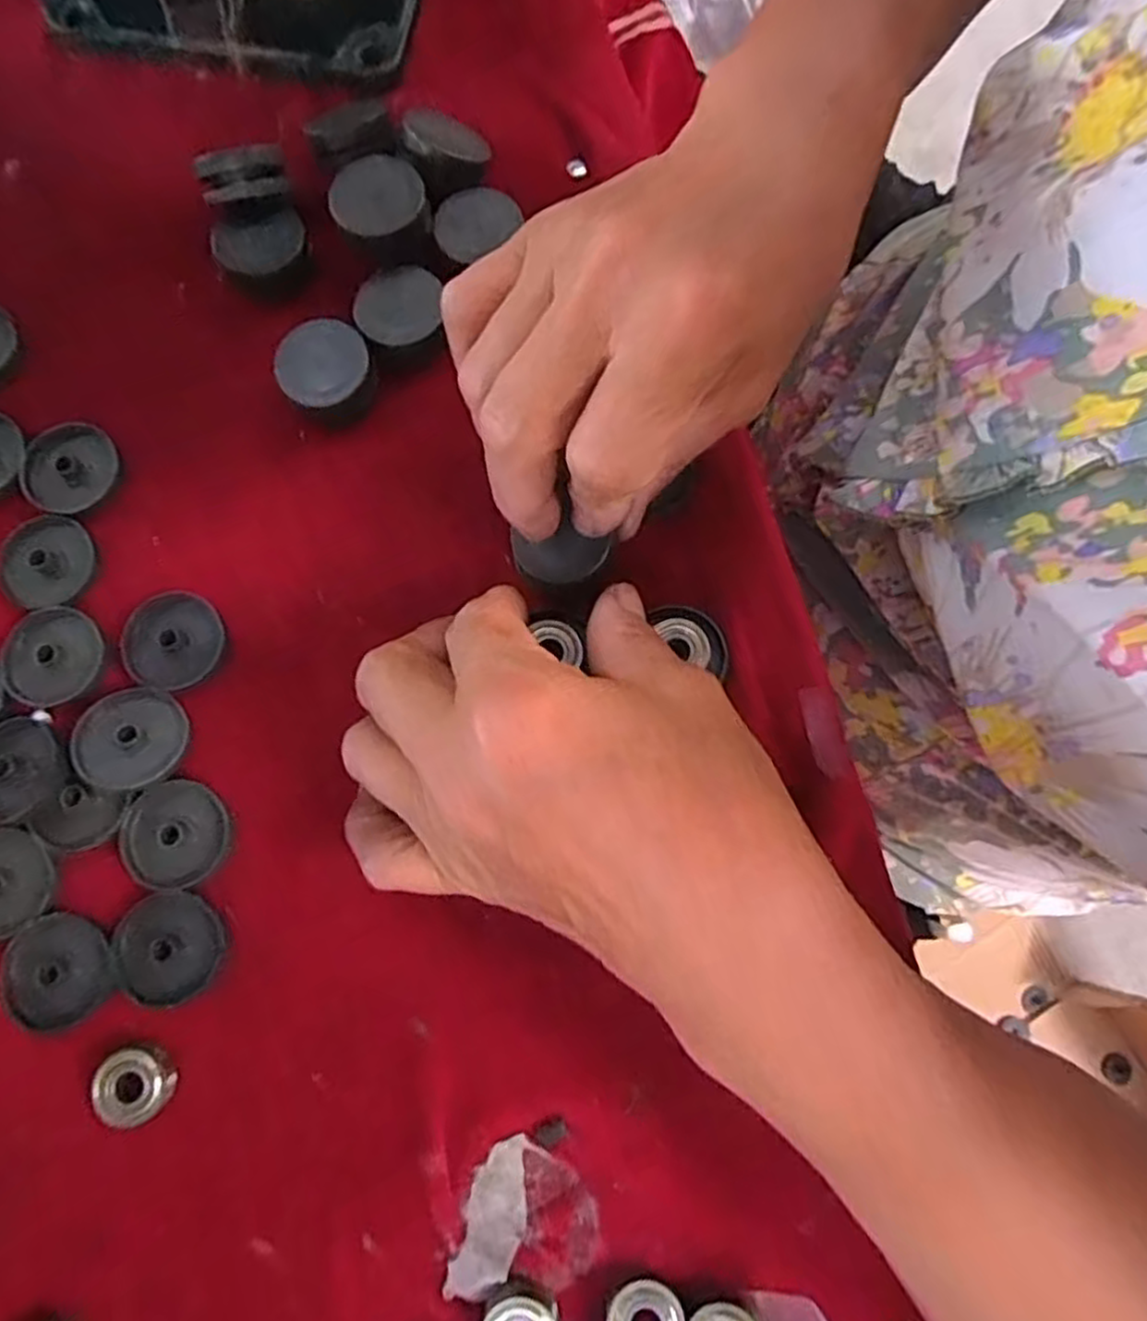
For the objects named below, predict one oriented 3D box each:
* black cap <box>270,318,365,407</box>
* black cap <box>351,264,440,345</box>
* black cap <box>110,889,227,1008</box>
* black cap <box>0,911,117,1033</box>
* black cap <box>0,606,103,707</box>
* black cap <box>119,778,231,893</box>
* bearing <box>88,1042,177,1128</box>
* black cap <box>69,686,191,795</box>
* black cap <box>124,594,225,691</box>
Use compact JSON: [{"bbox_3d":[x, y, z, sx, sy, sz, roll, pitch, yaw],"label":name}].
[{"bbox_3d":[-0.090,-0.106,0.258,0.032,0.010,0.029,-35,81,-7],"label":"black cap"},{"bbox_3d":[-0.064,-0.128,0.260,0.031,0.006,0.026,-9,79,-3],"label":"black cap"},{"bbox_3d":[-0.126,0.089,0.223,0.033,0.004,0.032,0,79,-1],"label":"black cap"},{"bbox_3d":[-0.160,0.095,0.220,0.032,0.004,0.032,0,79,-1],"label":"black cap"},{"bbox_3d":[-0.176,-0.002,0.241,0.033,0.004,0.032,-23,80,-5],"label":"black cap"},{"bbox_3d":[-0.127,0.055,0.229,0.032,0.004,0.033,0,79,-1],"label":"black cap"},{"bbox_3d":[-0.132,0.127,0.215,0.018,0.010,0.021,-25,80,-6],"label":"bearing"},{"bbox_3d":[-0.145,0.025,0.234,0.034,0.005,0.032,0,79,-1],"label":"black cap"},{"bbox_3d":[-0.136,-0.007,0.243,0.032,0.005,0.033,0,79,-1],"label":"black cap"}]

